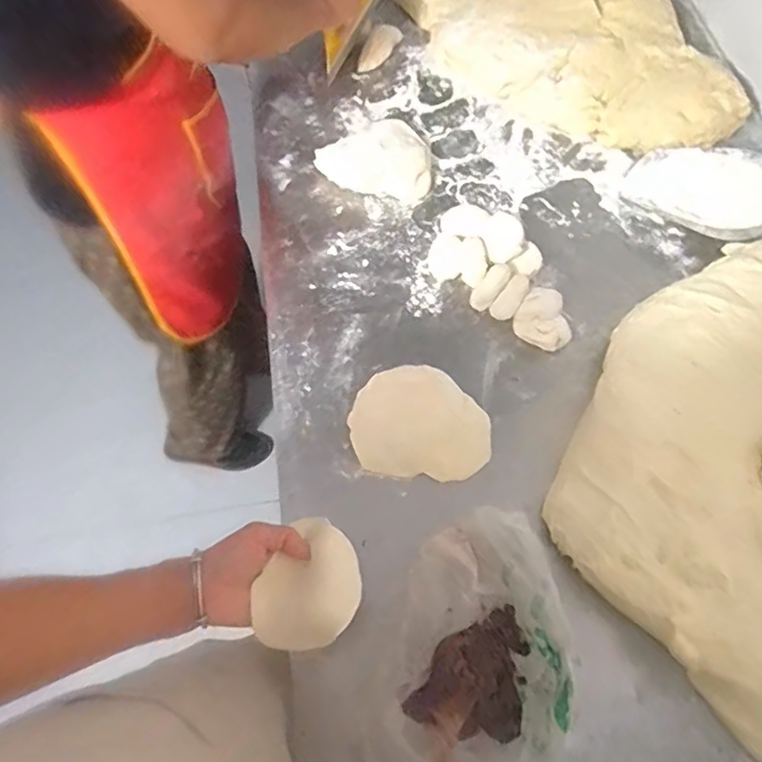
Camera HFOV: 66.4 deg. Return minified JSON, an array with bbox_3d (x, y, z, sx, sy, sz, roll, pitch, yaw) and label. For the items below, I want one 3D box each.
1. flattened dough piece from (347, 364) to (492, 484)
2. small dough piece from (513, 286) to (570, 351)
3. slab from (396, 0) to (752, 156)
[{"bbox_3d":[0.047,0.049,0.691,0.161,0.014,0.135,7,64,6],"label":"flattened dough piece"},{"bbox_3d":[0.208,-0.078,0.734,0.069,0.035,0.065,-1,64,2],"label":"small dough piece"},{"bbox_3d":[0.281,-0.595,0.957,0.435,0.088,0.587,-10,64,-2],"label":"slab"}]

